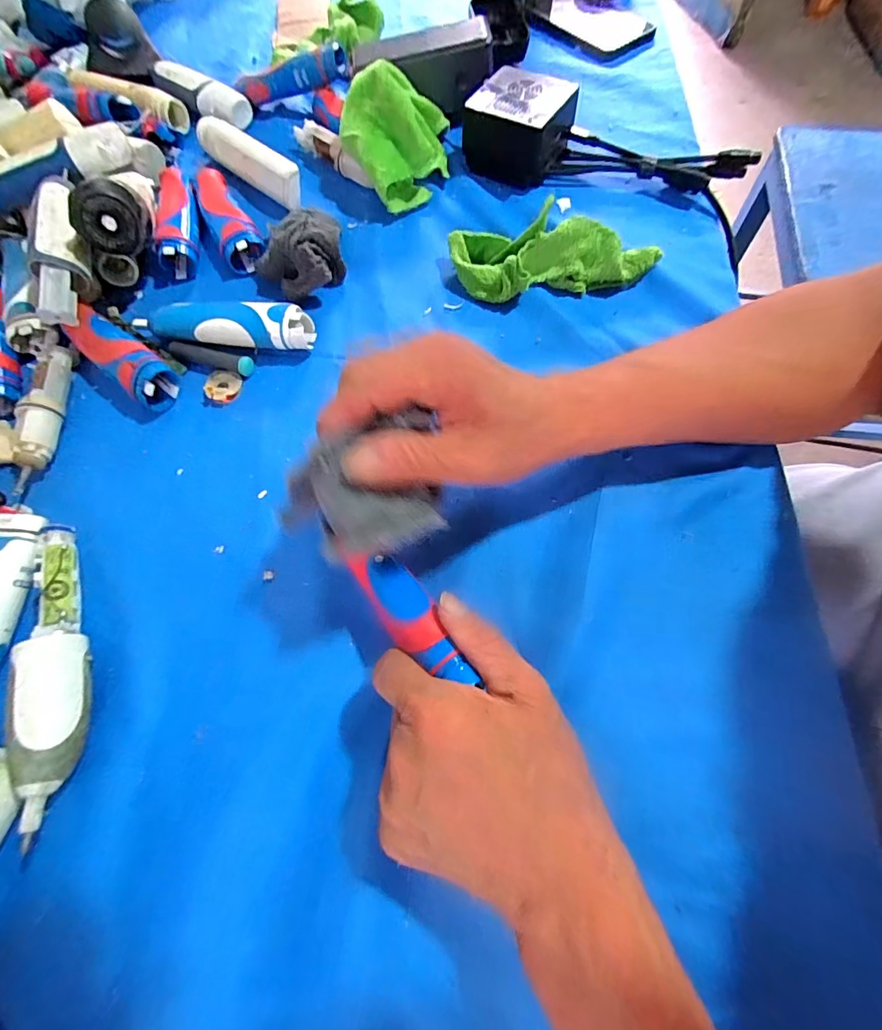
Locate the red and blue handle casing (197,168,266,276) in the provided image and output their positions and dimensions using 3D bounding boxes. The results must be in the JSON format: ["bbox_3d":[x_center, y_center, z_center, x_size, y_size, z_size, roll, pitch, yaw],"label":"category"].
[{"bbox_3d":[-0.188,-0.260,0.378,0.035,0.025,0.110,-27,69,-8],"label":"red and blue handle casing"}]

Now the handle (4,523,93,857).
[{"bbox_3d":[-0.211,0.078,0.238,0.025,0.034,0.162,-19,68,-5],"label":"handle"}]

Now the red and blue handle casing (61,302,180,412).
[{"bbox_3d":[-0.240,-0.119,0.324,0.105,0.031,0.034,37,74,16],"label":"red and blue handle casing"}]

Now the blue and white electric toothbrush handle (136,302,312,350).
[{"bbox_3d":[-0.166,-0.145,0.328,0.134,0.029,0.027,6,68,5],"label":"blue and white electric toothbrush handle"}]

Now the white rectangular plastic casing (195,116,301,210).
[{"bbox_3d":[-0.179,-0.330,0.404,0.145,0.032,0.023,40,75,17],"label":"white rectangular plastic casing"}]

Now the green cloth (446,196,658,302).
[{"bbox_3d":[0.086,-0.204,0.331,0.150,0.040,0.055,-6,68,1],"label":"green cloth"}]

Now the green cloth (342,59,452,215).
[{"bbox_3d":[-0.037,-0.325,0.376,0.090,0.069,0.092,-11,68,-1],"label":"green cloth"}]

